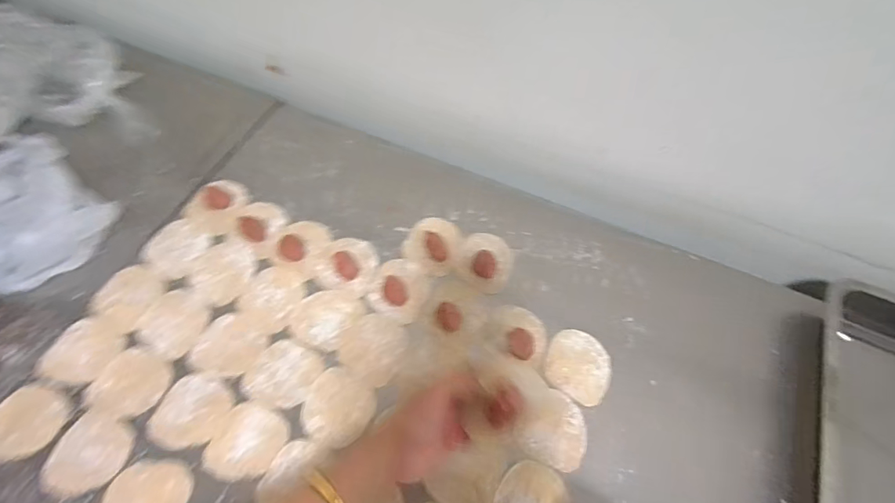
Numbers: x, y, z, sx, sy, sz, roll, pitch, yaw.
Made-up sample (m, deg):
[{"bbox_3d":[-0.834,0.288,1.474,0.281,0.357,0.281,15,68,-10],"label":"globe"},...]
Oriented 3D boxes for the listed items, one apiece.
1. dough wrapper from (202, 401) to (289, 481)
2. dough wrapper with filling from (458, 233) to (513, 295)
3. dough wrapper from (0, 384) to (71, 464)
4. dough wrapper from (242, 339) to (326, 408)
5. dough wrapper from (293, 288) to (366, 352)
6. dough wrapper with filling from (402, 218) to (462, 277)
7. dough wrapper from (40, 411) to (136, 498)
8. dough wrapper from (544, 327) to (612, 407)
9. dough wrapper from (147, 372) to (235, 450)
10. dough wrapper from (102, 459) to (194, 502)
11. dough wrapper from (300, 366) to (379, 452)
[{"bbox_3d":[-0.214,0.205,0.510,0.070,0.004,0.079,24,61,10],"label":"dough wrapper"},{"bbox_3d":[0.052,0.012,0.636,0.069,0.011,0.087,9,59,2],"label":"dough wrapper with filling"},{"bbox_3d":[-0.457,0.185,0.510,0.076,0.006,0.081,1,59,-2],"label":"dough wrapper"},{"bbox_3d":[-0.190,0.143,0.552,0.074,0.004,0.075,23,61,10],"label":"dough wrapper"},{"bbox_3d":[-0.152,0.082,0.594,0.073,0.004,0.079,25,61,11],"label":"dough wrapper"},{"bbox_3d":[-0.016,-0.010,0.645,0.078,0.011,0.077,1,59,-2],"label":"dough wrapper with filling"},{"bbox_3d":[-0.375,0.213,0.496,0.072,0.004,0.079,5,59,-8],"label":"dough wrapper"},{"bbox_3d":[0.159,0.135,0.569,0.075,0.004,0.083,26,61,12],"label":"dough wrapper"},{"bbox_3d":[-0.282,0.175,0.527,0.072,0.006,0.082,22,61,10],"label":"dough wrapper"},{"bbox_3d":[-0.306,0.248,0.479,0.071,0.005,0.082,37,64,17],"label":"dough wrapper"},{"bbox_3d":[-0.123,0.176,0.537,0.077,0.004,0.080,1,59,-2],"label":"dough wrapper"}]

